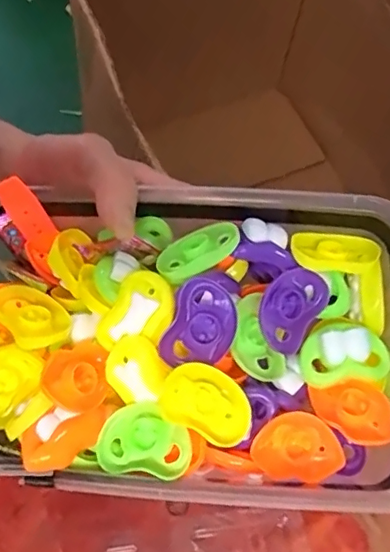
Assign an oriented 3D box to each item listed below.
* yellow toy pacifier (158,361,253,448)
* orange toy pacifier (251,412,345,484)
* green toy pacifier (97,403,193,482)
[{"bbox_3d":[0.007,0.060,0.264,0.045,0.014,0.029,24,90,-6],"label":"yellow toy pacifier"},{"bbox_3d":[0.049,0.082,0.267,0.043,0.011,0.029,9,65,1],"label":"orange toy pacifier"},{"bbox_3d":[-0.021,0.079,0.272,0.046,0.020,0.032,-1,76,19],"label":"green toy pacifier"}]

